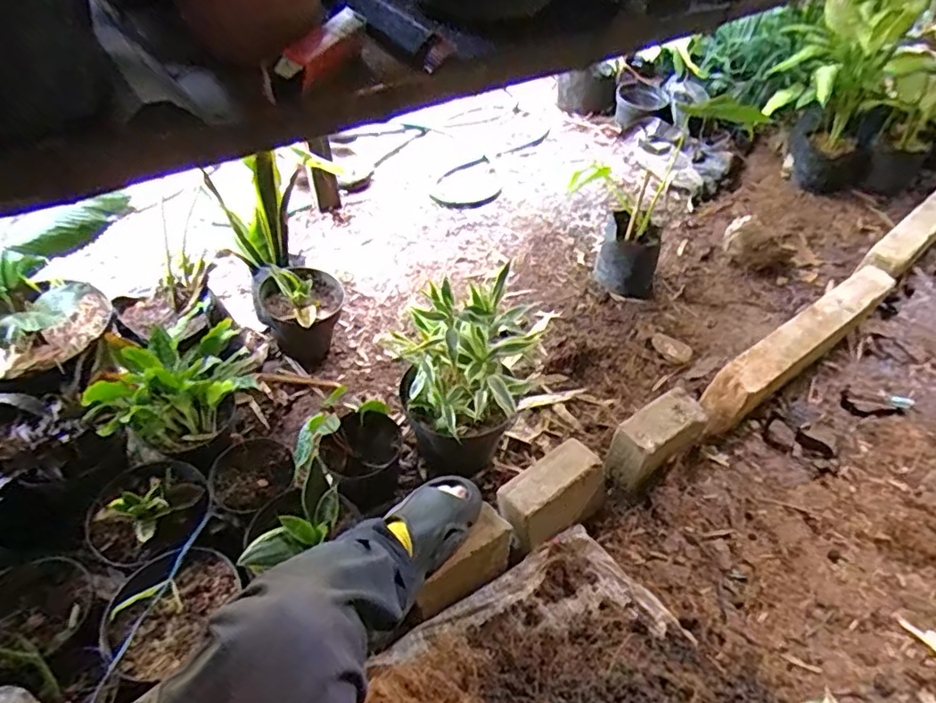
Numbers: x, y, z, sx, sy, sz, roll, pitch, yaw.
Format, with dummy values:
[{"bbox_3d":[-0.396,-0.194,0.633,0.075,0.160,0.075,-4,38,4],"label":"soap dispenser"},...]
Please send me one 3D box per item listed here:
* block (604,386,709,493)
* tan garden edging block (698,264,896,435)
[{"bbox_3d":[0.352,0.165,1.095,0.191,0.124,0.087,-27,52,-23],"label":"block"},{"bbox_3d":[0.714,-0.021,1.250,0.594,0.114,0.082,-29,52,-24],"label":"tan garden edging block"}]

